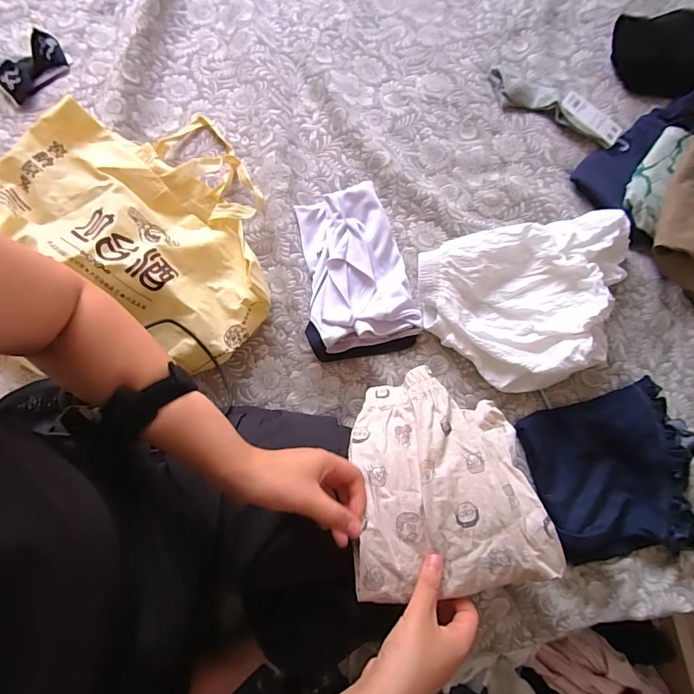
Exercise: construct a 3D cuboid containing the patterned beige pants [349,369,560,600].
[{"bbox_3d":[0.102,0.134,0.448,0.191,0.063,0.228,-3,60,0],"label":"patterned beige pants"}]

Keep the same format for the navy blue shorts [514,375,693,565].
[{"bbox_3d":[0.351,0.169,0.541,0.204,0.045,0.210,-16,76,-5],"label":"navy blue shorts"}]

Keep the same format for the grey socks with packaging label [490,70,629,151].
[{"bbox_3d":[0.348,-0.393,0.682,0.242,0.020,0.062,27,77,6],"label":"grey socks with packaging label"}]

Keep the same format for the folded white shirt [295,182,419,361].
[{"bbox_3d":[0.007,-0.111,0.592,0.151,0.040,0.247,-11,76,-3],"label":"folded white shirt"}]

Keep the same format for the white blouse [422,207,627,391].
[{"bbox_3d":[0.256,-0.062,0.575,0.293,0.063,0.225,-10,76,-3],"label":"white blouse"}]

